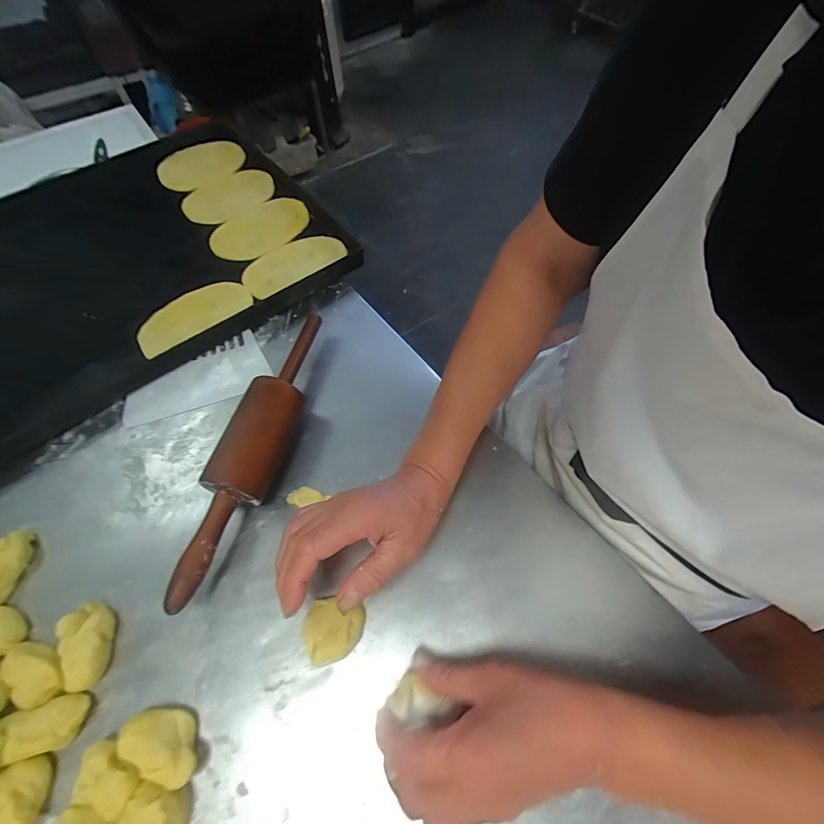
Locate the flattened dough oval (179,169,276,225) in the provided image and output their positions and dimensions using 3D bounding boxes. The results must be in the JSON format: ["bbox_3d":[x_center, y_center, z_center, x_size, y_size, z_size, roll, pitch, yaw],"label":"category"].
[{"bbox_3d":[-0.274,-0.328,0.594,0.138,0.016,0.087,-41,68,-18],"label":"flattened dough oval"}]

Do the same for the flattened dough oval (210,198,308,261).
[{"bbox_3d":[-0.217,-0.265,0.560,0.145,0.011,0.080,-40,68,-18],"label":"flattened dough oval"}]

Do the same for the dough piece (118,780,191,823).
[{"bbox_3d":[-0.177,0.278,0.265,0.038,0.029,0.045,21,65,12],"label":"dough piece"}]

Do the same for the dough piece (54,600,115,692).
[{"bbox_3d":[-0.263,0.187,0.315,0.031,0.027,0.060,-13,63,-5],"label":"dough piece"}]

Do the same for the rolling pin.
[{"bbox_3d":[-0.152,0.023,0.389,0.065,0.054,0.311,8,63,6],"label":"rolling pin"}]

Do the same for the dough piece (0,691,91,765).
[{"bbox_3d":[-0.273,0.235,0.291,0.053,0.030,0.032,-18,63,-8],"label":"dough piece"}]

